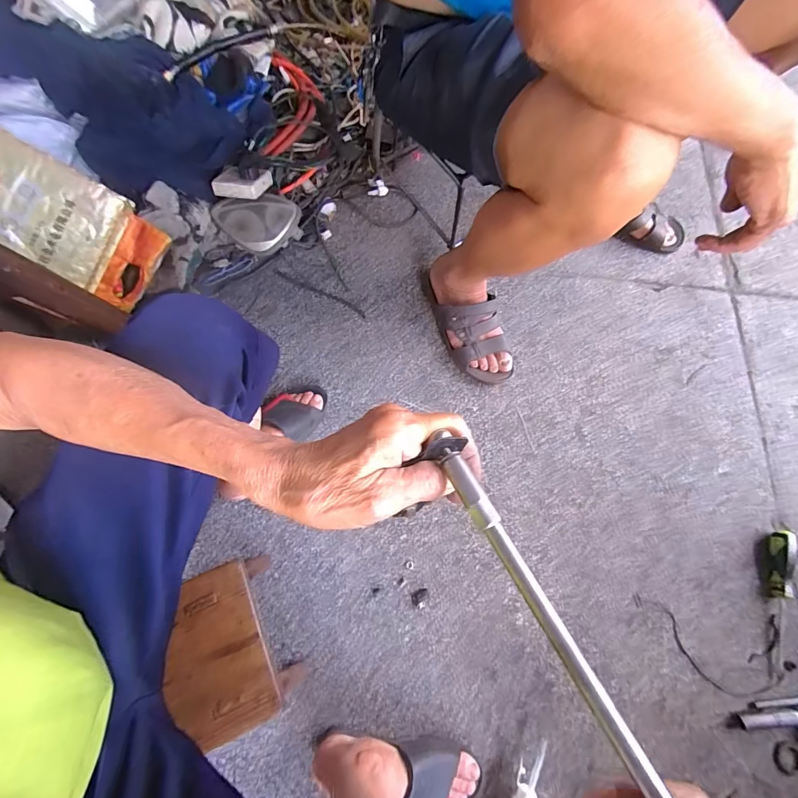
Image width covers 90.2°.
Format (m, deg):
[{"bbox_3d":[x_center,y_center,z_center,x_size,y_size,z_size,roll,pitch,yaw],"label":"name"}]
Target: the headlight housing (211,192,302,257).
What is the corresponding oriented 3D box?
[{"bbox_3d":[-0.281,-0.349,0.807,0.161,0.080,0.089,-16,73,-7],"label":"headlight housing"}]

